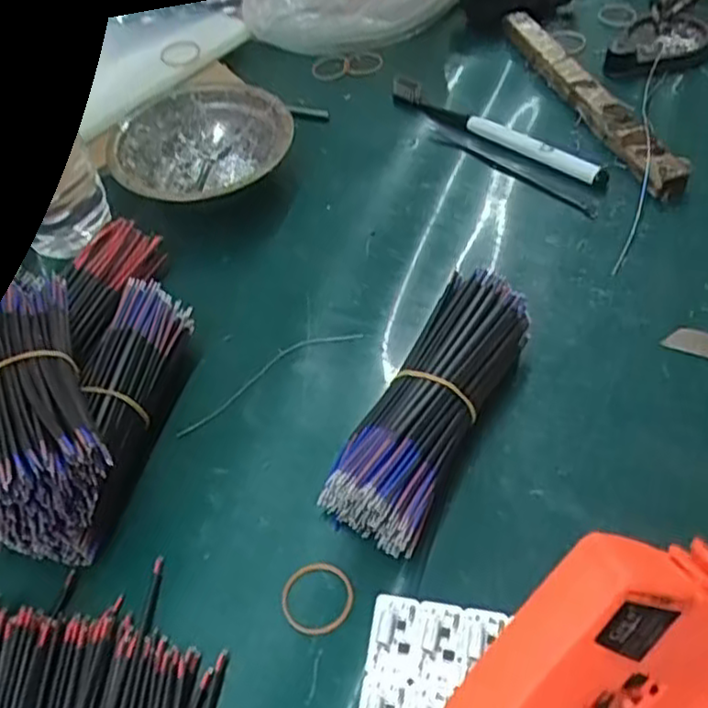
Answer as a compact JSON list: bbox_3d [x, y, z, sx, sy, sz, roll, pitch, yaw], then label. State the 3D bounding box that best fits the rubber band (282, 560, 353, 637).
[{"bbox_3d":[-0.017,0.114,0.339,0.034,0.004,0.033,-2,51,3],"label":"rubber band"}]

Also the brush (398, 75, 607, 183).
[{"bbox_3d":[0.099,-0.163,0.528,0.175,0.022,0.015,30,59,25],"label":"brush"}]

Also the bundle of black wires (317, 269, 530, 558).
[{"bbox_3d":[0.040,0.025,0.370,0.049,0.047,0.146,24,57,22],"label":"bundle of black wires"}]

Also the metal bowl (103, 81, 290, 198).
[{"bbox_3d":[-0.106,-0.141,0.520,0.121,0.048,0.121,-2,51,3],"label":"metal bowl"}]

